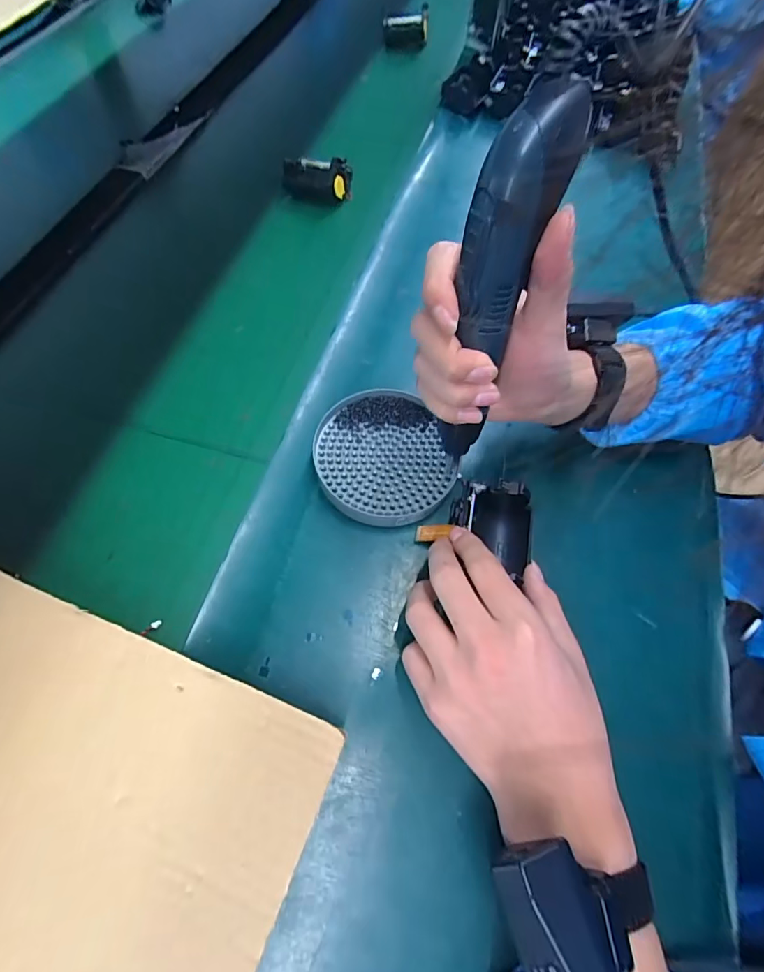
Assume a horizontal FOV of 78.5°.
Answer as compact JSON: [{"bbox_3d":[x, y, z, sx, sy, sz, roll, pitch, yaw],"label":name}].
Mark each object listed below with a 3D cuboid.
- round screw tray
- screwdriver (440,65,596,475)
[{"bbox_3d":[0.000,-0.023,0.371,0.103,0.015,0.111,1,61,-3],"label":"round screw tray"},{"bbox_3d":[0.055,-0.094,0.246,0.037,0.181,0.031,18,41,9],"label":"screwdriver"}]

